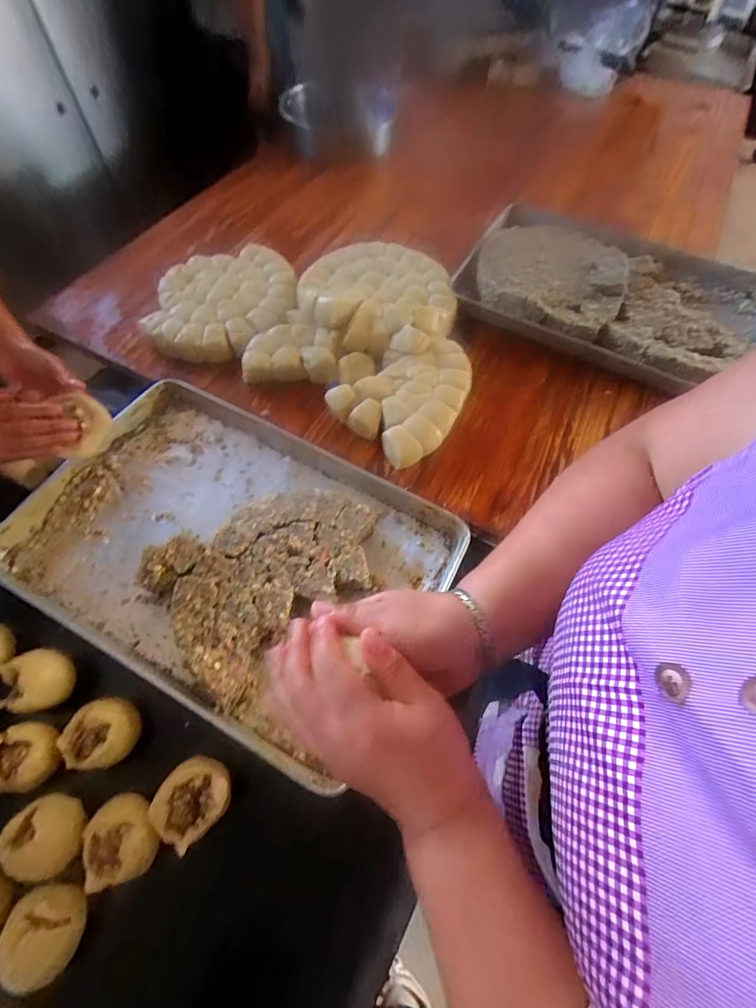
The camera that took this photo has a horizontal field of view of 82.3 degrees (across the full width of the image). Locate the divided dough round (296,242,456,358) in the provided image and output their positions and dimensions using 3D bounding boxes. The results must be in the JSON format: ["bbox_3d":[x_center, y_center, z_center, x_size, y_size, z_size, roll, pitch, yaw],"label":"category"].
[{"bbox_3d":[-0.005,-0.427,0.857,0.303,0.040,0.279,1,61,-2],"label":"divided dough round"}]

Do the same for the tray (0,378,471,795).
[{"bbox_3d":[-0.218,0.061,0.649,0.616,0.057,0.408,25,63,12],"label":"tray"}]

